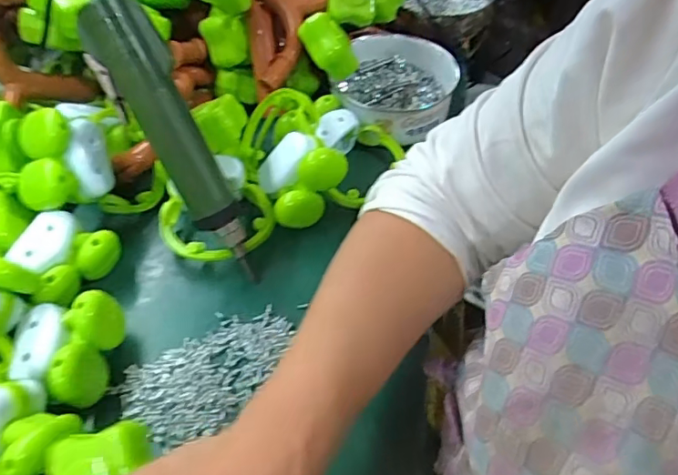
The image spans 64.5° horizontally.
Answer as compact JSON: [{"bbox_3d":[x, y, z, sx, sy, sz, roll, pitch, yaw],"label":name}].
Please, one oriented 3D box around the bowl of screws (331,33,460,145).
[{"bbox_3d":[0.064,-0.172,0.608,0.140,0.050,0.130,4,51,3],"label":"bowl of screws"}]

